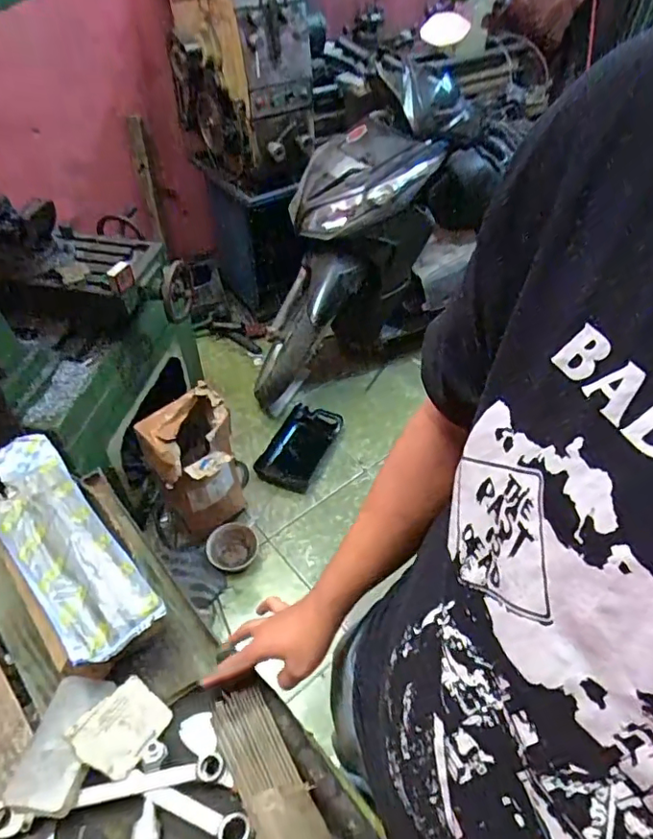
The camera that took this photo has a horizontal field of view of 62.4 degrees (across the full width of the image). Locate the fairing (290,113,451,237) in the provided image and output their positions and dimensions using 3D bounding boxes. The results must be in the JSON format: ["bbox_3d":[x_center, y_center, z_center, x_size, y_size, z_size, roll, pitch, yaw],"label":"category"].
[{"bbox_3d":[0.117,-0.732,1.610,0.431,0.246,0.271,-9,48,-9],"label":"fairing"}]

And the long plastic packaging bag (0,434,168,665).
[{"bbox_3d":[-0.349,0.150,0.697,0.111,0.024,0.351,-33,56,-27],"label":"long plastic packaging bag"}]

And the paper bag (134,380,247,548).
[{"bbox_3d":[-0.350,0.147,1.486,0.225,0.432,0.208,-21,51,-19],"label":"paper bag"}]

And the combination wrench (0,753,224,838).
[{"bbox_3d":[-0.220,0.383,0.554,0.223,0.018,0.028,-9,48,-9],"label":"combination wrench"}]

